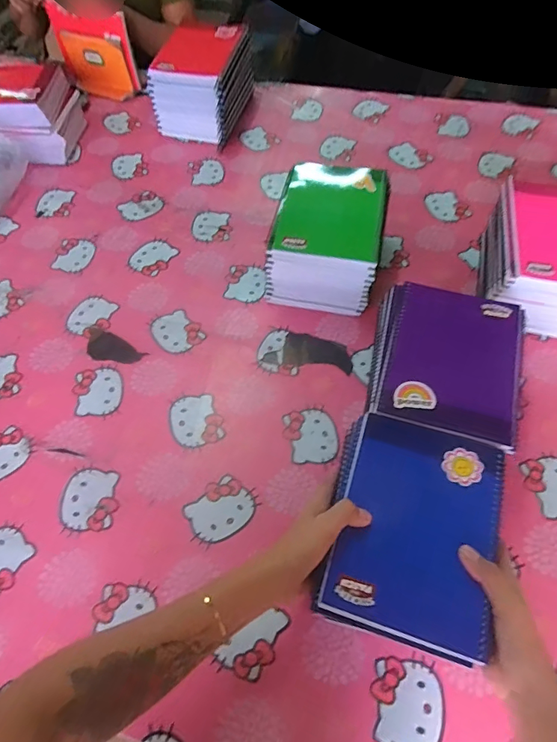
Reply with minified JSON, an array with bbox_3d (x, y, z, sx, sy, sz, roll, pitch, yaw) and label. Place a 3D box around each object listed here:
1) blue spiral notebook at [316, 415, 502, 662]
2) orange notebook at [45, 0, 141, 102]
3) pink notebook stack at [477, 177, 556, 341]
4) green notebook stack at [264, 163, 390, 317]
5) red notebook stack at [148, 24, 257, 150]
[{"bbox_3d":[0.132,0.149,0.428,0.156,0.014,0.204,14,62,10],"label":"blue spiral notebook"},{"bbox_3d":[-0.417,-0.716,0.985,0.194,0.154,0.035,16,37,6],"label":"orange notebook"},{"bbox_3d":[0.401,-0.164,0.658,0.156,0.123,0.205,10,61,8],"label":"pink notebook stack"},{"bbox_3d":[0.080,-0.205,0.688,0.154,0.134,0.183,13,61,9],"label":"green notebook stack"},{"bbox_3d":[-0.151,-0.608,0.914,0.158,0.145,0.196,18,62,12],"label":"red notebook stack"}]

